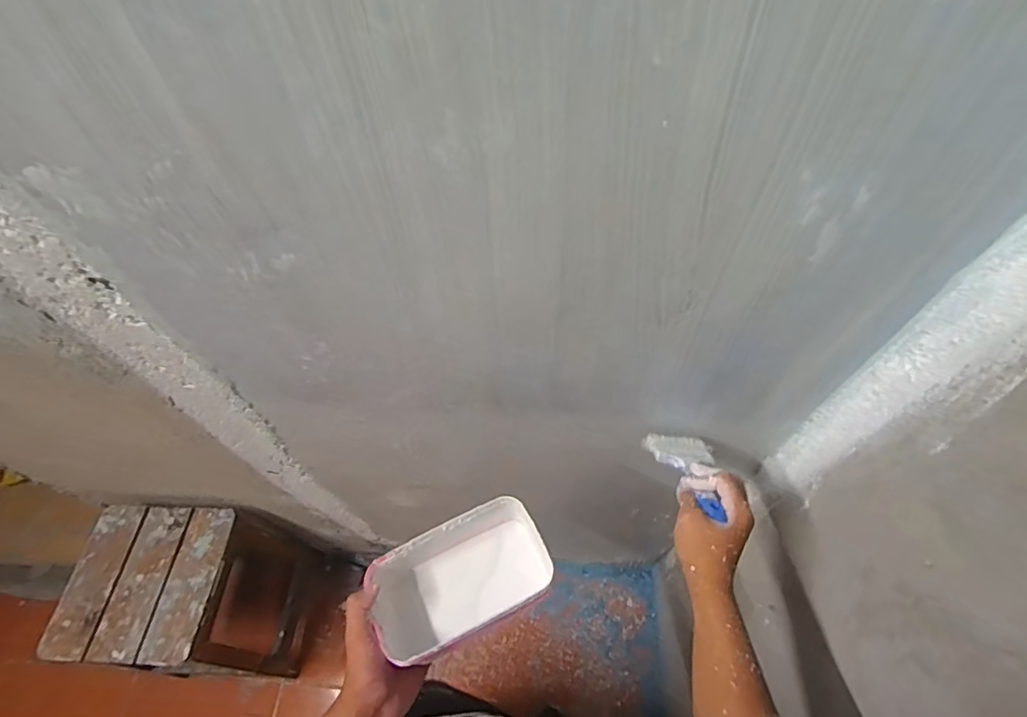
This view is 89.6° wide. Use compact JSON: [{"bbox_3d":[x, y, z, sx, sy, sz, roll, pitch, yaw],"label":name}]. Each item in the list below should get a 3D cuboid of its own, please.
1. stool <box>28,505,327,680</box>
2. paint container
[{"bbox_3d":[-0.722,0.579,1.266,0.344,0.520,0.310,3,58,5],"label":"stool"},{"bbox_3d":[-0.054,0.241,0.566,0.186,0.080,0.114,-23,60,-11],"label":"paint container"}]

